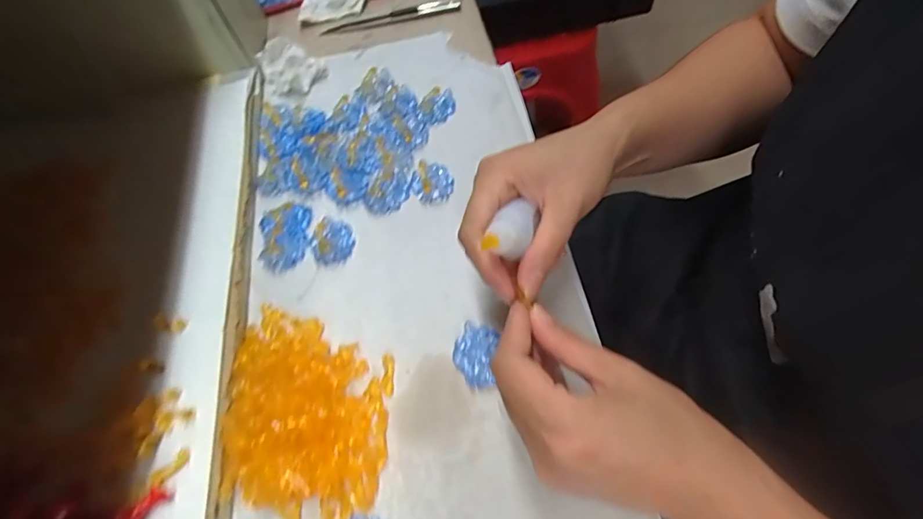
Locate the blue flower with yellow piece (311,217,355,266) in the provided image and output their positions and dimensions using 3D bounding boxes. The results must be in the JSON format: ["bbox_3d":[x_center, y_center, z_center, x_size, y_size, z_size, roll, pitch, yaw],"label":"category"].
[{"bbox_3d":[-0.093,-0.013,0.316,0.030,0.007,0.036,7,59,7],"label":"blue flower with yellow piece"}]

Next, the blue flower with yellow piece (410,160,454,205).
[{"bbox_3d":[-0.023,-0.058,0.336,0.033,0.008,0.036,-1,58,2],"label":"blue flower with yellow piece"}]

